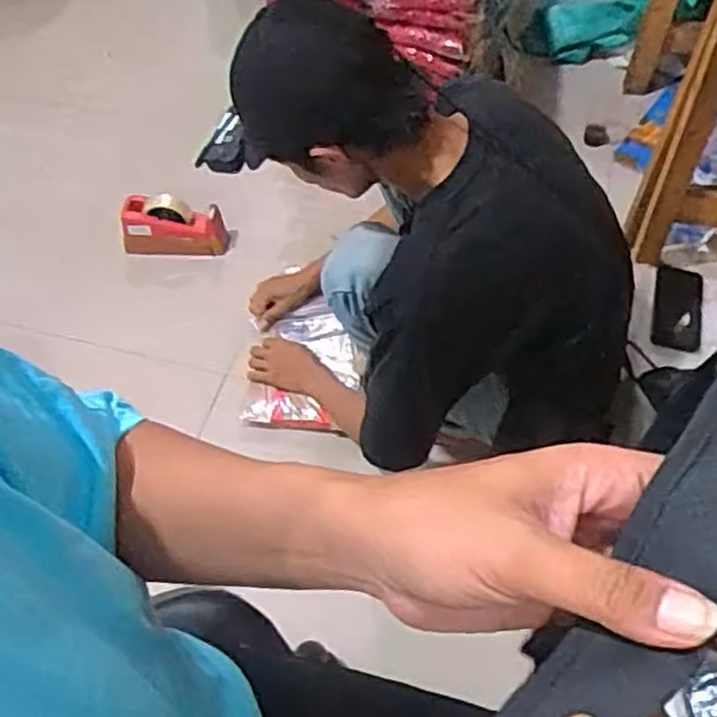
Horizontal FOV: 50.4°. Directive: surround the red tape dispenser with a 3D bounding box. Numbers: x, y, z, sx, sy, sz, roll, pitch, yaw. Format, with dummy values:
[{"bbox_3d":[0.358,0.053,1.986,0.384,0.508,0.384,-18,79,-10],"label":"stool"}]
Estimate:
[{"bbox_3d":[-0.346,-0.244,1.442,0.201,0.134,0.063,2,58,5],"label":"red tape dispenser"}]

